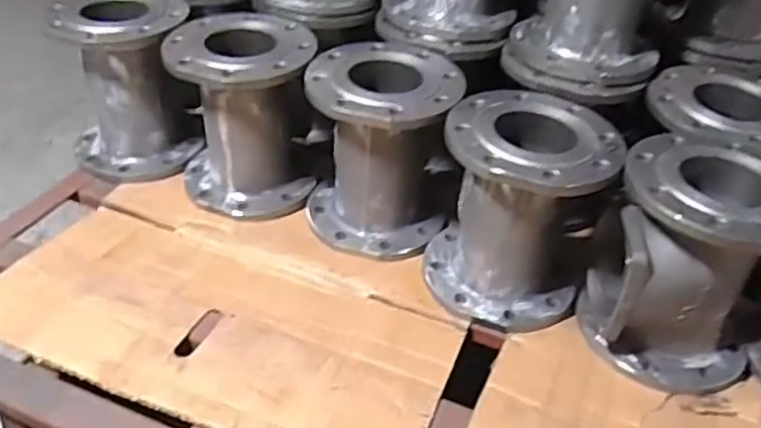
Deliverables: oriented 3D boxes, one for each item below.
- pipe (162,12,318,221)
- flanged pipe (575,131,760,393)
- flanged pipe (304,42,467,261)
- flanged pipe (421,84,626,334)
[{"bbox_3d":[-0.205,-0.153,0.984,0.195,0.255,0.202,-4,39,-11],"label":"pipe"},{"bbox_3d":[0.384,0.057,0.803,0.214,0.242,0.220,25,42,24],"label":"flanged pipe"},{"bbox_3d":[0.000,-0.095,0.936,0.200,0.245,0.201,2,38,-3],"label":"flanged pipe"},{"bbox_3d":[0.178,-0.009,0.854,0.206,0.250,0.195,11,39,9],"label":"flanged pipe"}]

